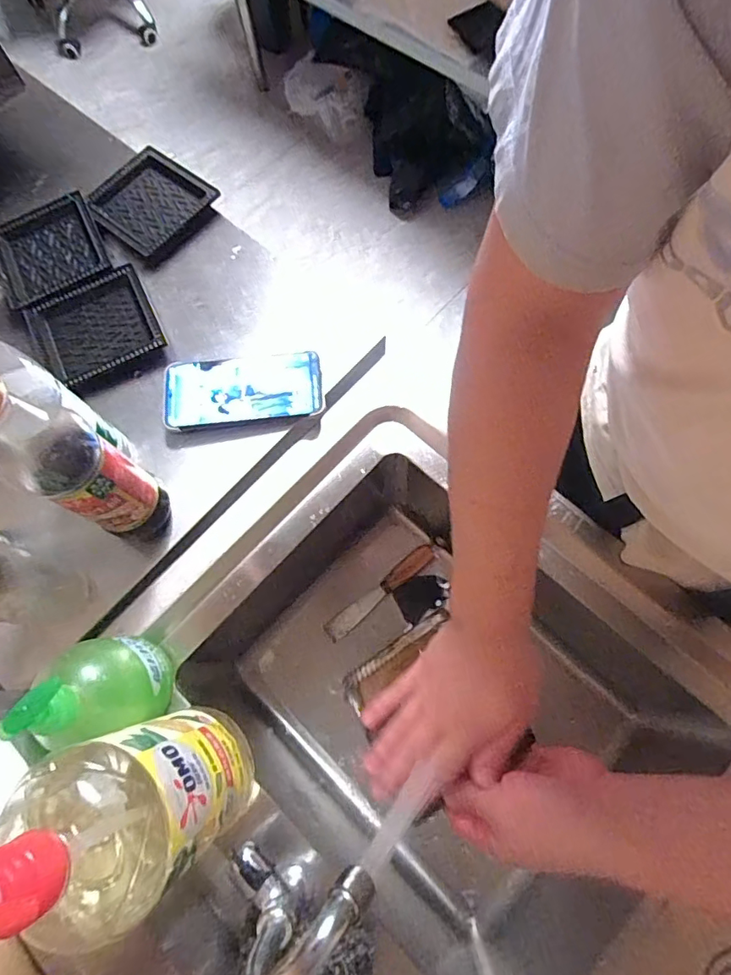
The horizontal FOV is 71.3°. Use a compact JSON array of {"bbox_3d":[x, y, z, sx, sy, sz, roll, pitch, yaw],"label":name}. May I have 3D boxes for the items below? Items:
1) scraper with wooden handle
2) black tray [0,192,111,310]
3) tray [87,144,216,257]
[{"bbox_3d":[0.018,0.139,0.686,0.174,0.027,0.027,-38,74,-10],"label":"scraper with wooden handle"},{"bbox_3d":[-0.380,-0.285,0.609,0.118,0.012,0.126,-27,72,-7],"label":"black tray"},{"bbox_3d":[-0.267,-0.355,0.625,0.121,0.015,0.126,-43,75,-11],"label":"tray"}]

